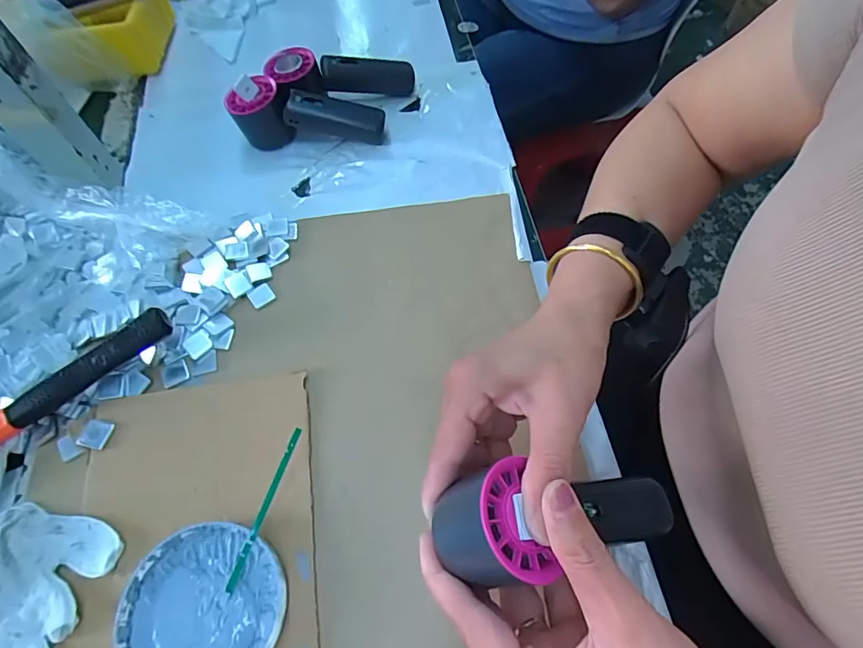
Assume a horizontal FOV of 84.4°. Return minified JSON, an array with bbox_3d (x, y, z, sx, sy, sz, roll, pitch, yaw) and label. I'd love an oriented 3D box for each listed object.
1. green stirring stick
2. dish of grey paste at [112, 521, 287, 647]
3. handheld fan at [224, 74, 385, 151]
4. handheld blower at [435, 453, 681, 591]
[{"bbox_3d":[-0.113,0.124,0.322,0.006,0.008,0.111,21,82,10],"label":"green stirring stick"},{"bbox_3d":[-0.146,0.184,0.308,0.100,0.017,0.097,0,62,0],"label":"dish of grey paste"},{"bbox_3d":[-0.132,-0.226,0.506,0.156,0.054,0.048,-5,62,-3],"label":"handheld fan"},{"bbox_3d":[0.076,0.109,0.270,0.154,0.052,0.054,9,57,-31],"label":"handheld blower"}]

